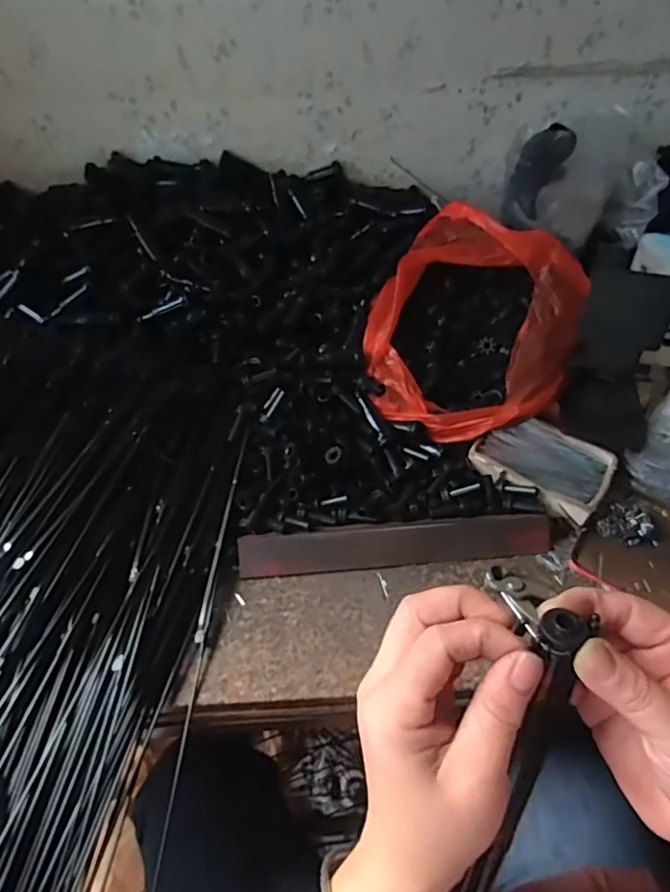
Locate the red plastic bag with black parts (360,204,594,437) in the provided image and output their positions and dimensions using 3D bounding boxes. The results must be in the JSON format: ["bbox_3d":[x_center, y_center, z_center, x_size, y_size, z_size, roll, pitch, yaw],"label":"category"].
[{"bbox_3d":[0.141,-0.126,0.588,0.214,0.139,0.219,26,54,20],"label":"red plastic bag with black parts"}]

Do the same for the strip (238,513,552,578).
[{"bbox_3d":[0.057,0.092,0.516,0.285,0.009,0.040,-4,77,-6],"label":"strip"}]

